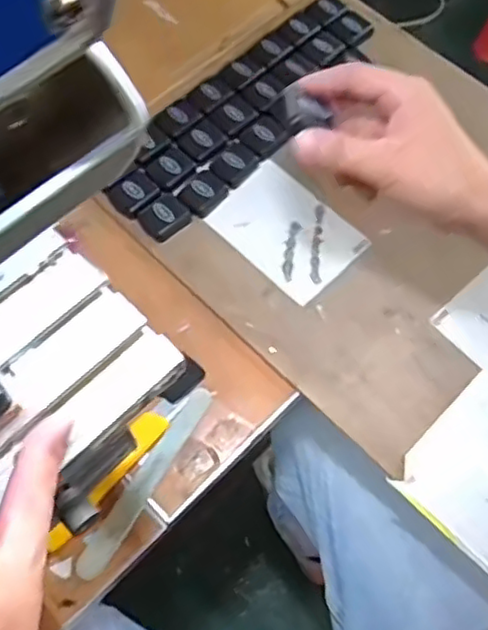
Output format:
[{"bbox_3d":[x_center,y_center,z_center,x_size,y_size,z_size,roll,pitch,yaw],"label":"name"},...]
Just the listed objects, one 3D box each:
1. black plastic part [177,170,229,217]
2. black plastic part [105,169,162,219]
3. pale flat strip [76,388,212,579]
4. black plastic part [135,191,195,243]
[{"bbox_3d":[-0.041,-0.120,0.645,0.038,0.013,0.043,34,69,13],"label":"black plastic part"},{"bbox_3d":[-0.109,-0.121,0.644,0.042,0.013,0.040,-37,72,-17],"label":"black plastic part"},{"bbox_3d":[-0.080,0.134,0.537,0.022,0.005,0.173,28,68,10],"label":"pale flat strip"},{"bbox_3d":[-0.076,-0.096,0.634,0.045,0.013,0.039,-35,71,-16],"label":"black plastic part"}]

